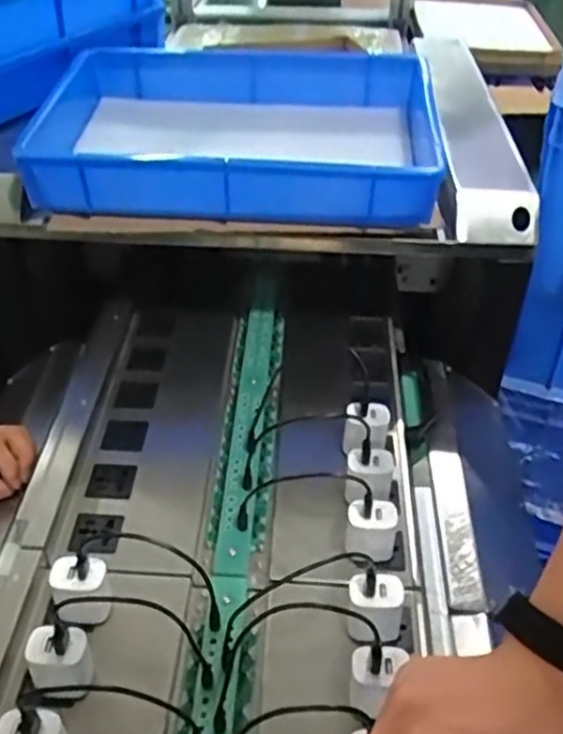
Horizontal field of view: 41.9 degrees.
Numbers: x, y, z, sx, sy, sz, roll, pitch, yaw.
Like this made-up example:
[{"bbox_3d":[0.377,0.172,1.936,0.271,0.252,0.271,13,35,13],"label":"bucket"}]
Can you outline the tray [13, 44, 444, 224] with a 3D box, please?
[{"bbox_3d":[-0.045,-0.268,0.848,0.445,0.088,0.307,0,39,-2],"label":"tray"}]

